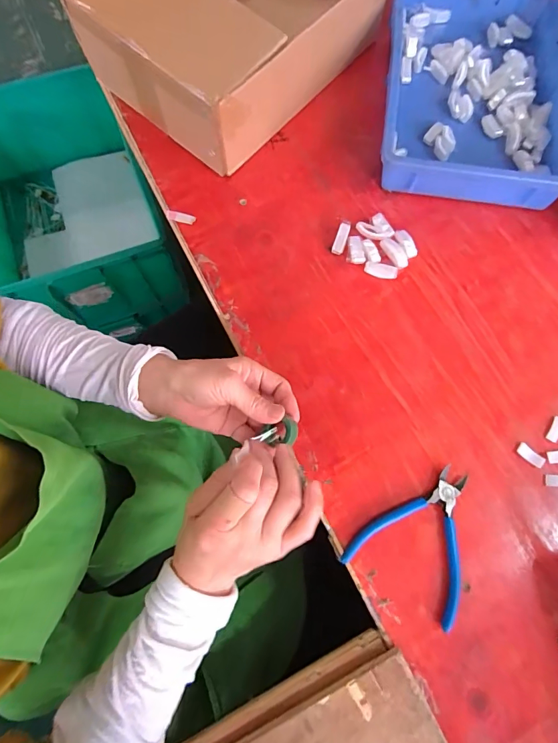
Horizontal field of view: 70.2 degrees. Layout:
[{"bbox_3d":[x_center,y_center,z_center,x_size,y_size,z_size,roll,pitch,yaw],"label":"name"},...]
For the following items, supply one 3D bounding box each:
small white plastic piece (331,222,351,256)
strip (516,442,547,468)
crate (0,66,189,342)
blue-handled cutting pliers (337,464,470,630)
[{"bbox_3d":[0.078,-0.167,0.500,0.015,0.008,0.041,19,93,4],"label":"small white plastic piece"},{"bbox_3d":[0.279,0.093,0.440,0.031,0.004,0.015,40,76,10],"label":"strip"},{"bbox_3d":[-0.525,-0.399,0.966,0.405,0.231,0.537,-16,74,-7],"label":"crate"},{"bbox_3d":[0.152,0.166,0.407,0.118,0.009,0.138,34,75,8],"label":"blue-handled cutting pliers"}]

